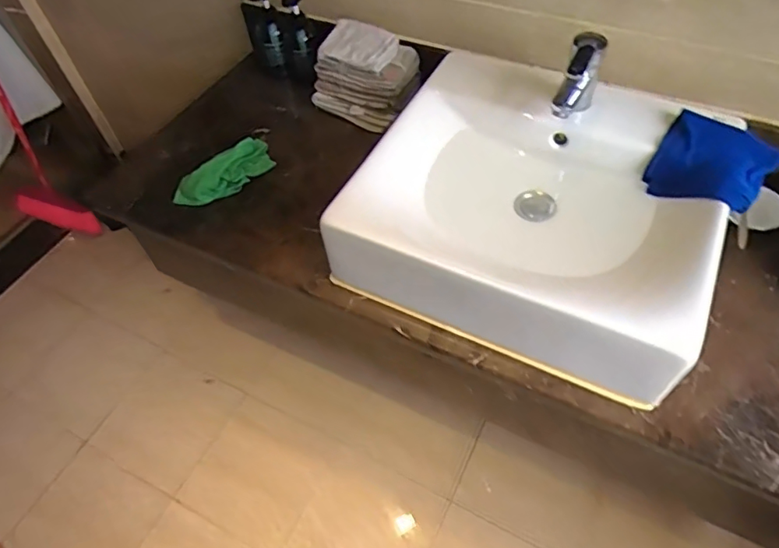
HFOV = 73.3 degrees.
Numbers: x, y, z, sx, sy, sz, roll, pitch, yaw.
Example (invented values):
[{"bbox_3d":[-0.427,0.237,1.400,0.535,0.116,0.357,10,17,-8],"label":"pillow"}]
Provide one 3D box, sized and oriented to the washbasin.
[{"bbox_3d":[0.208,-0.108,0.756,0.459,0.129,0.424,21,58,18],"label":"washbasin"}]

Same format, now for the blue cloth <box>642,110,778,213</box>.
[{"bbox_3d":[0.437,-0.151,0.712,0.142,0.054,0.140,36,64,25],"label":"blue cloth"}]

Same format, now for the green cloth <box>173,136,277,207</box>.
[{"bbox_3d":[-0.279,-0.172,0.885,0.178,0.053,0.063,-35,59,-20],"label":"green cloth"}]

